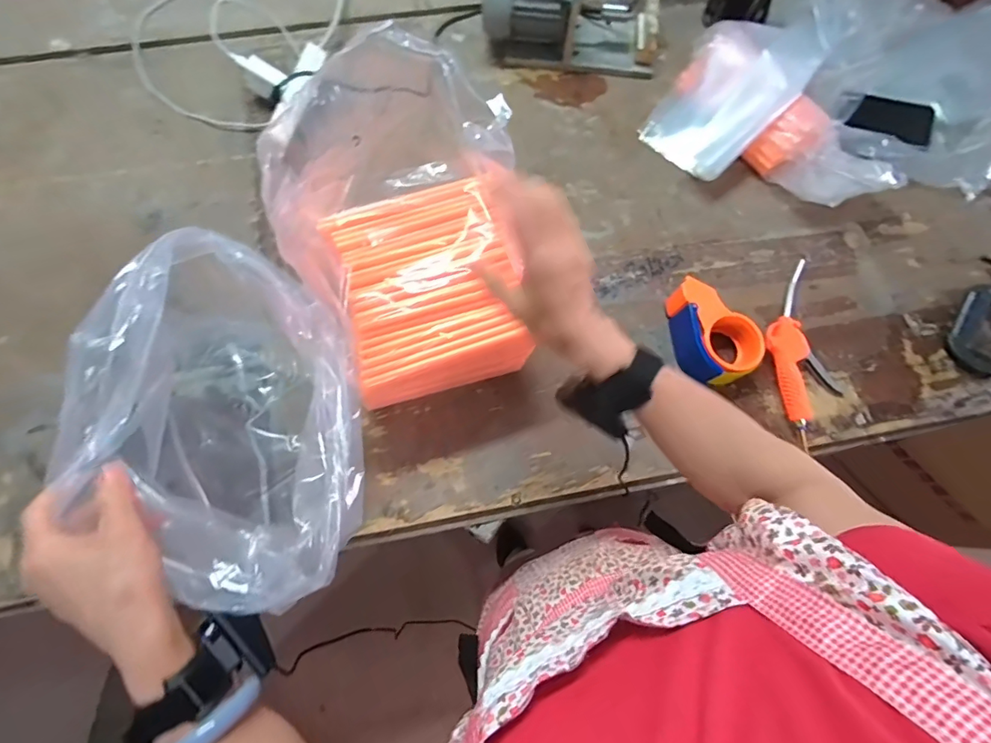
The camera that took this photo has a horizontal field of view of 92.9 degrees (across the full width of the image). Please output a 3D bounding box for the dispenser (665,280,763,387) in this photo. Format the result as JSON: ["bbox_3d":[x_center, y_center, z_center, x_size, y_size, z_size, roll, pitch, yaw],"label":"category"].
[{"bbox_3d":[0.288,-0.047,0.645,0.144,0.066,0.088,40,77,8],"label":"dispenser"}]

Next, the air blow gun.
[{"bbox_3d":[0.421,-0.027,0.659,0.089,0.040,0.242,-11,76,-5],"label":"air blow gun"}]

